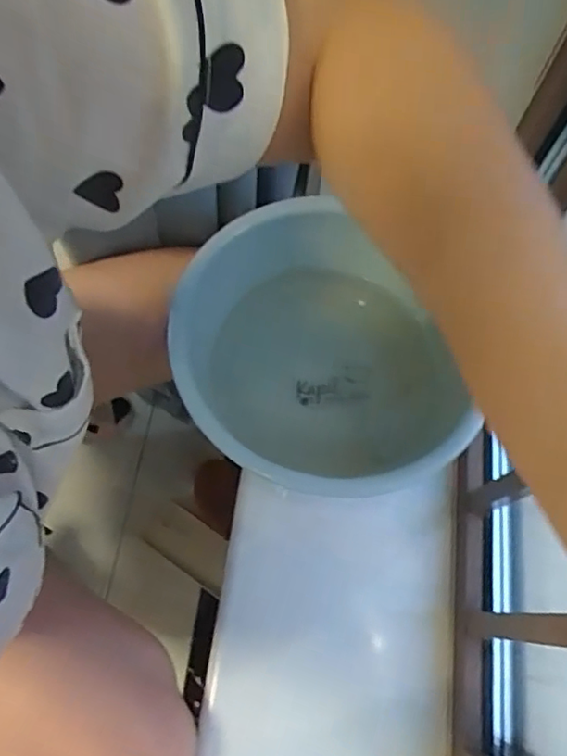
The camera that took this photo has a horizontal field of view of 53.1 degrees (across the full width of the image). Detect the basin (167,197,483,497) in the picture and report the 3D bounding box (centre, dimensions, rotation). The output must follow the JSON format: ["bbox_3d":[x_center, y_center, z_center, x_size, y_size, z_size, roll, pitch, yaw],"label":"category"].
[{"bbox_3d":[0.033,-0.012,0.580,0.265,0.133,0.295,-37,74,-15],"label":"basin"}]

